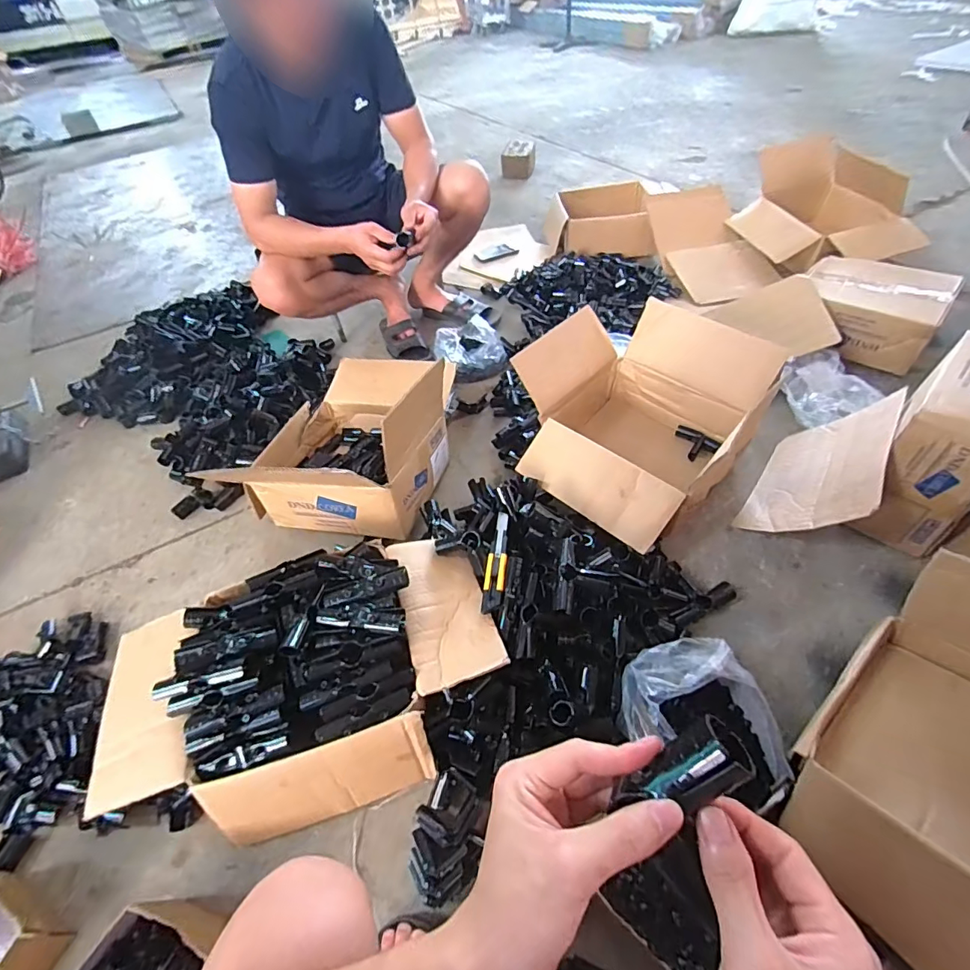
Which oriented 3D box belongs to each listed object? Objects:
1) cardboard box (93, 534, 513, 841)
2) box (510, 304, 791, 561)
[{"bbox_3d":[-0.265,0.286,0.733,0.566,0.162,0.349,-17,50,-8],"label":"cardboard box"},{"bbox_3d":[0.307,-0.141,1.028,0.426,0.252,0.481,31,60,28],"label":"box"}]

